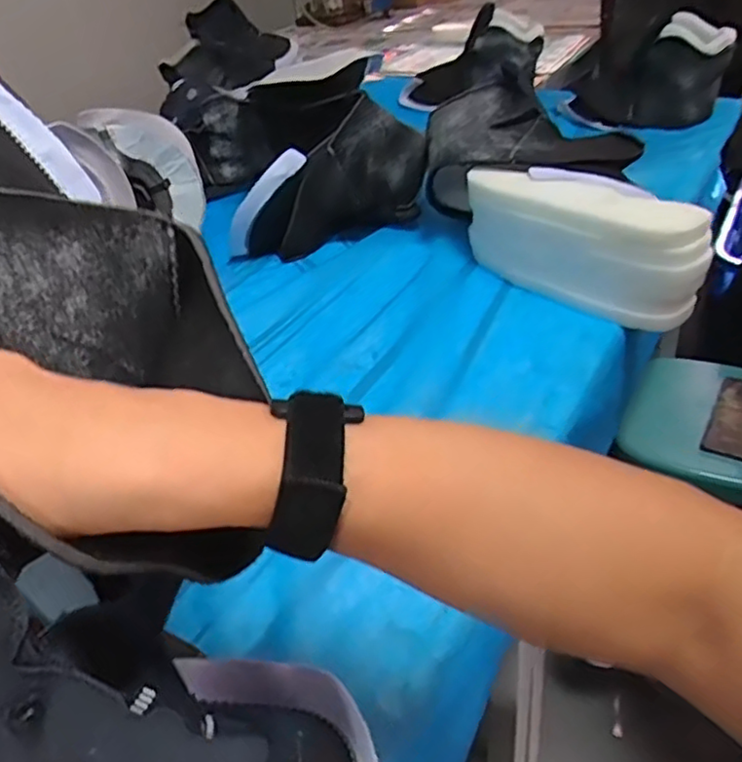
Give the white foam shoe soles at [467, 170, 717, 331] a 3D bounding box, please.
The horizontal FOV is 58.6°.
[{"bbox_3d":[0.223,-0.156,0.721,0.087,0.111,0.263,-31,43,-28],"label":"white foam shoe soles"}]

